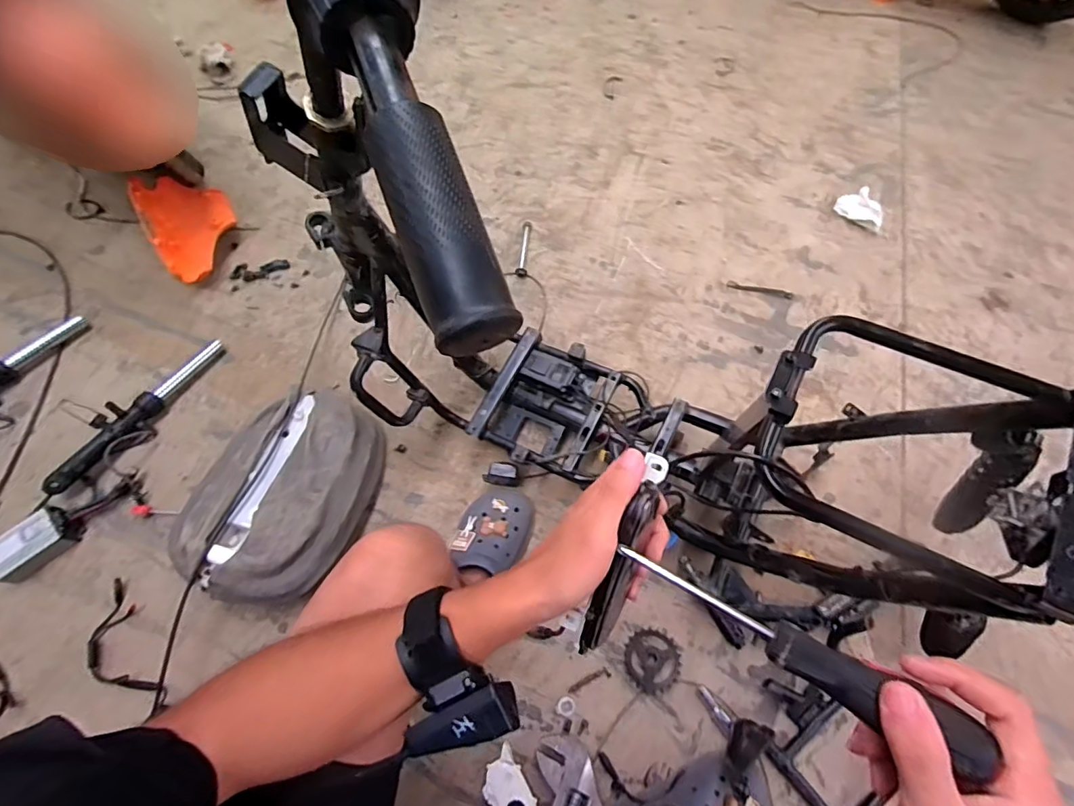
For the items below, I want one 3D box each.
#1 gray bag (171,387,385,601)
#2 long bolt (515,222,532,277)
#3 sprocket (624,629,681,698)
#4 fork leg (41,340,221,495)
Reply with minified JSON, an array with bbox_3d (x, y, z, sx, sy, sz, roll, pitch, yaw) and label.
[{"bbox_3d":[-0.390,0.130,0.799,0.250,0.090,0.334,7,65,3],"label":"gray bag"},{"bbox_3d":[-0.027,-0.334,1.110,0.023,0.016,0.145,6,64,0],"label":"long bolt"},{"bbox_3d":[0.170,0.382,0.757,0.084,0.014,0.082,1,64,-2],"label":"sprocket"},{"bbox_3d":[-0.652,0.019,0.858,0.059,0.067,0.329,29,66,11],"label":"fork leg"}]

